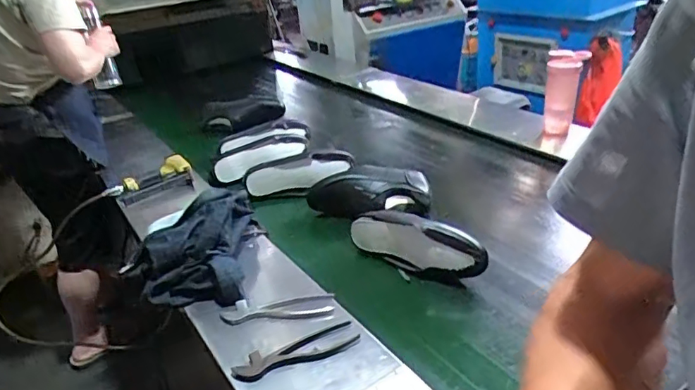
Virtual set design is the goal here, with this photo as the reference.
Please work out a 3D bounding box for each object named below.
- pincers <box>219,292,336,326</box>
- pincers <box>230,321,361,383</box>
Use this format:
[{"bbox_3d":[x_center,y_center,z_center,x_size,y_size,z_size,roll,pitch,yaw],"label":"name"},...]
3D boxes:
[{"bbox_3d":[-0.120,0.198,0.899,0.192,0.014,0.056,-5,28,-1],"label":"pincers"},{"bbox_3d":[-0.079,0.243,0.808,0.198,0.018,0.051,-16,30,-20],"label":"pincers"}]

